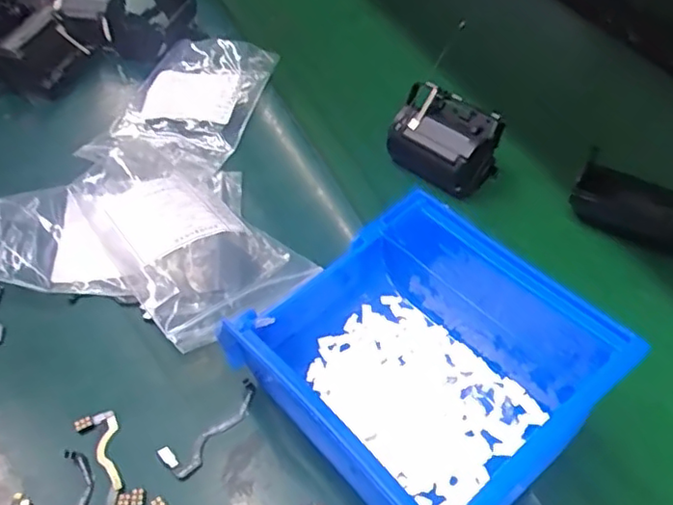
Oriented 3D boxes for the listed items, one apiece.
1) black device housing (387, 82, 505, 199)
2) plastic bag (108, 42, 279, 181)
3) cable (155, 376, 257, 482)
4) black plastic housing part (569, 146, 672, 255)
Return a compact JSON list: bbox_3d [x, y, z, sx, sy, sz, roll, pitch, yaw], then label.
[{"bbox_3d":[0.071,-0.076,0.412,0.046,0.044,0.066,-36,56,-26],"label":"black device housing"},{"bbox_3d":[-0.110,-0.118,0.466,0.097,0.017,0.140,8,49,11],"label":"plastic bag"},{"bbox_3d":[-0.056,0.081,0.290,0.018,0.004,0.054,34,58,29],"label":"cable"},{"bbox_3d":[0.181,-0.032,0.373,0.070,0.037,0.033,24,53,23],"label":"black plastic housing part"}]

